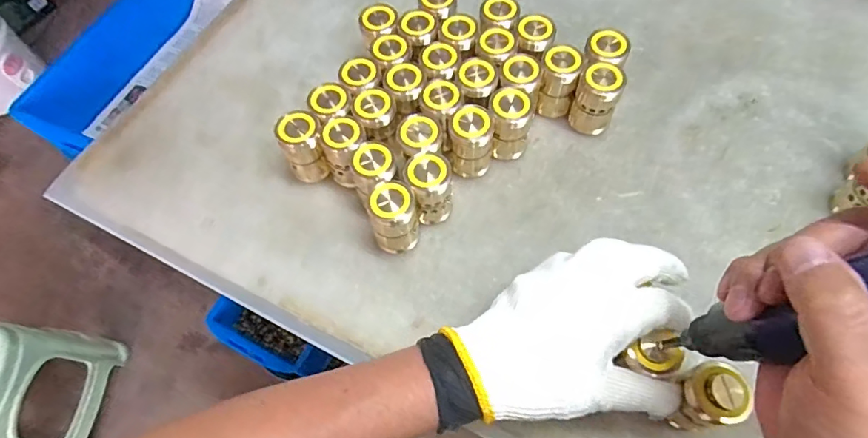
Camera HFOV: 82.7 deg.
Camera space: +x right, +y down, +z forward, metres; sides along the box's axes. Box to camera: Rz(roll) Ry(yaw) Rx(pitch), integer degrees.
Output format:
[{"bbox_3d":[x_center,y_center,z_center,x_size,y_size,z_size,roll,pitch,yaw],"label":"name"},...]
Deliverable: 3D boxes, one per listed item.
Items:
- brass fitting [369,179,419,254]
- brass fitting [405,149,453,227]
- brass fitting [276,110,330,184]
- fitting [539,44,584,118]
[{"bbox_3d":[-0.034,-0.003,0.412,0.035,0.067,0.040,-13,64,-3],"label":"brass fitting"},{"bbox_3d":[-0.003,-0.023,0.419,0.035,0.069,0.034,-3,64,2],"label":"brass fitting"},{"bbox_3d":[-0.116,-0.065,0.446,0.036,0.062,0.035,-1,64,3],"label":"brass fitting"},{"bbox_3d":[0.118,-0.129,0.468,0.033,0.064,0.032,7,65,7],"label":"fitting"}]

